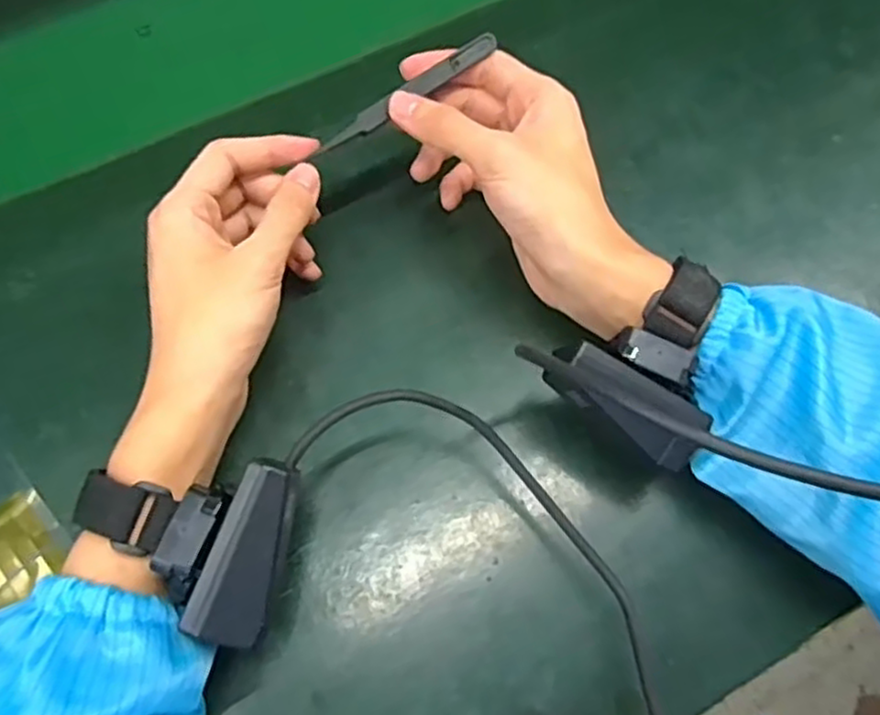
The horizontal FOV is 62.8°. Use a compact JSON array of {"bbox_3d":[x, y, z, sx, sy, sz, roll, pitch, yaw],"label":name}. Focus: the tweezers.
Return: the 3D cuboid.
[{"bbox_3d":[-0.014,-0.128,0.351,0.099,0.010,0.010,-36,73,-10],"label":"tweezers"}]

